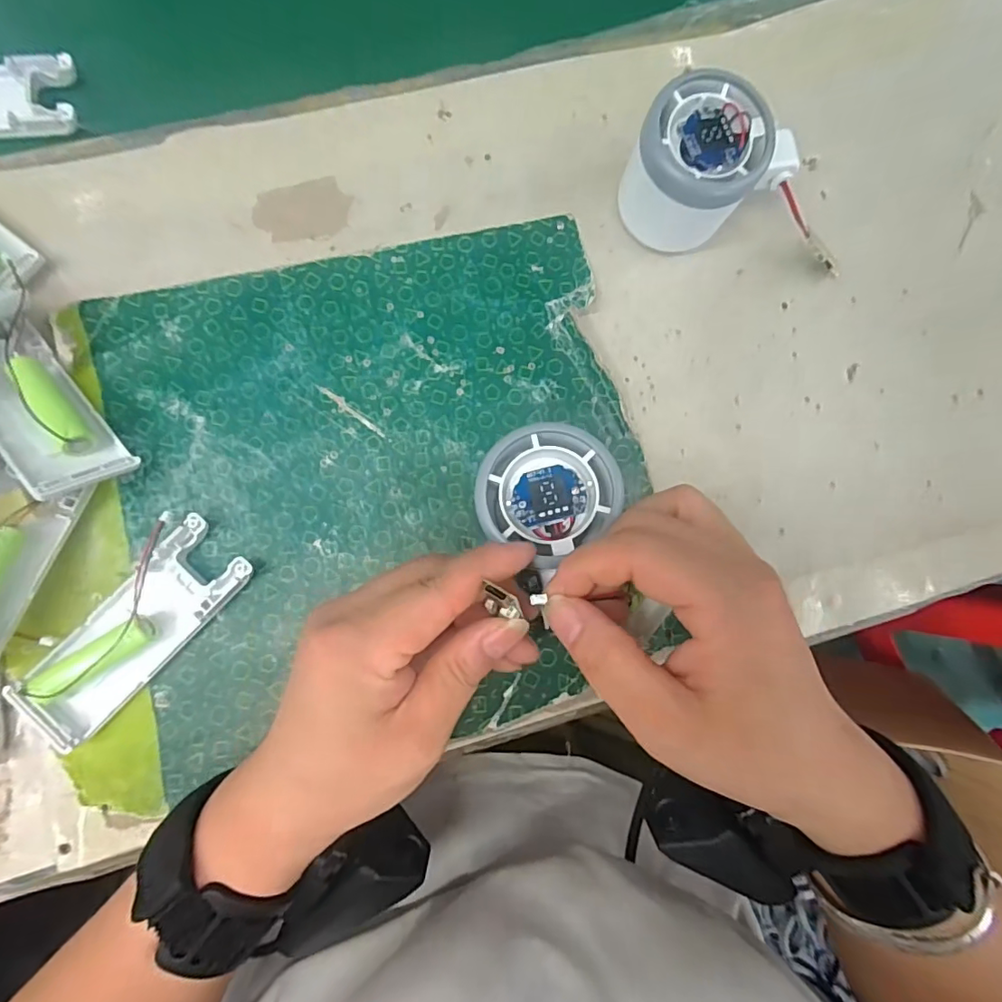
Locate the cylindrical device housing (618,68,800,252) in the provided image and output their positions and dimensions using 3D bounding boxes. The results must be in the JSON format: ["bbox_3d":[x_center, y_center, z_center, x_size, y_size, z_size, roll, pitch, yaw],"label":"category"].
[{"bbox_3d":[0.100,-0.162,0.255,0.065,0.055,0.066,1,82,-4],"label":"cylindrical device housing"}]

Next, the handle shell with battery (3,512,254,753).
[{"bbox_3d":[-0.164,0.054,0.227,0.045,0.020,0.103,42,81,3],"label":"handle shell with battery"}]

